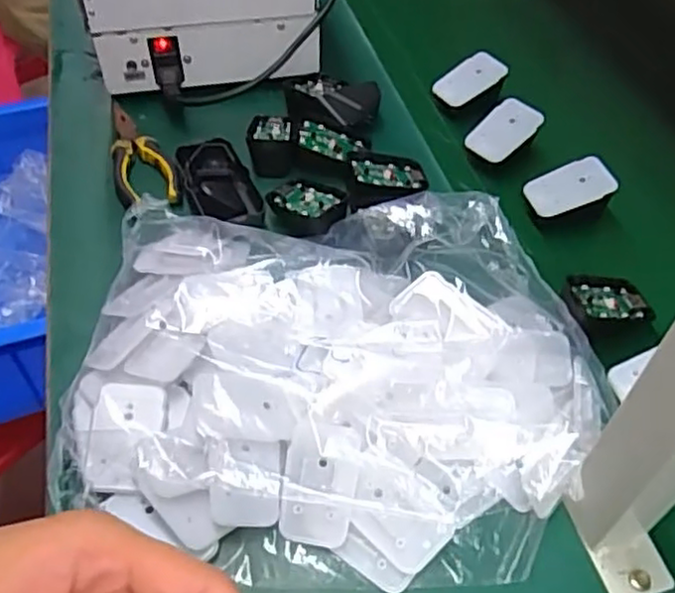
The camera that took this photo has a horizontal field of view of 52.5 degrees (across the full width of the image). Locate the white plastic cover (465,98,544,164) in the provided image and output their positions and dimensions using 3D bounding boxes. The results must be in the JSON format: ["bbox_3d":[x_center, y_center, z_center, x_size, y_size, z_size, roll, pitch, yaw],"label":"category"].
[{"bbox_3d":[0.150,-0.150,0.623,0.064,0.010,0.043,-45,66,-5],"label":"white plastic cover"}]

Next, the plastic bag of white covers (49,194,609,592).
[{"bbox_3d":[-0.001,0.036,0.443,0.336,0.055,0.279,1,50,-4],"label":"plastic bag of white covers"}]

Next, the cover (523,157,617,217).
[{"bbox_3d":[0.194,-0.092,0.576,0.066,0.009,0.043,-26,57,8],"label":"cover"}]

